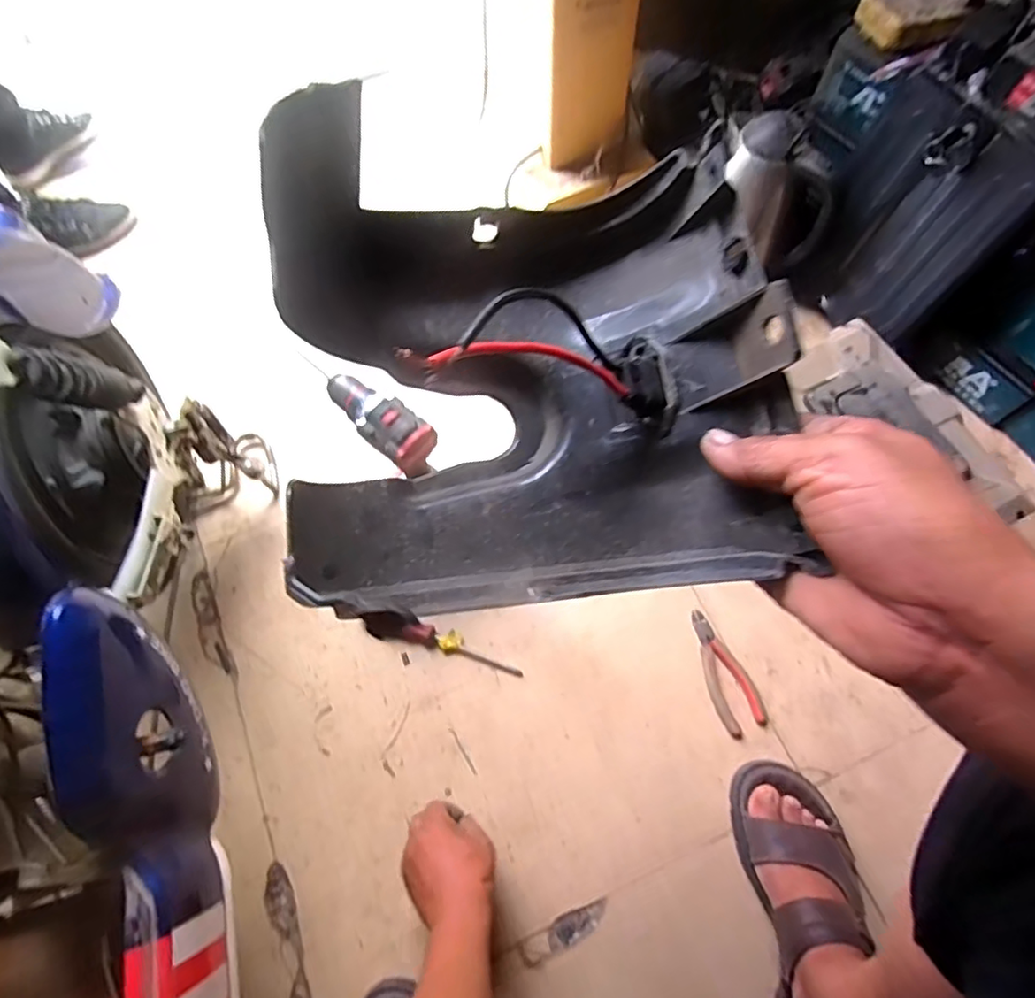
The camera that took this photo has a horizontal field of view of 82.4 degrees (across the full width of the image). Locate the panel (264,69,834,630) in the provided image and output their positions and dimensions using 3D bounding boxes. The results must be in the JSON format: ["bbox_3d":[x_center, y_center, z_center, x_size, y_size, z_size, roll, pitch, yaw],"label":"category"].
[{"bbox_3d":[0.004,-0.066,0.272,0.220,0.134,0.211,-6,67,-1],"label":"panel"}]

